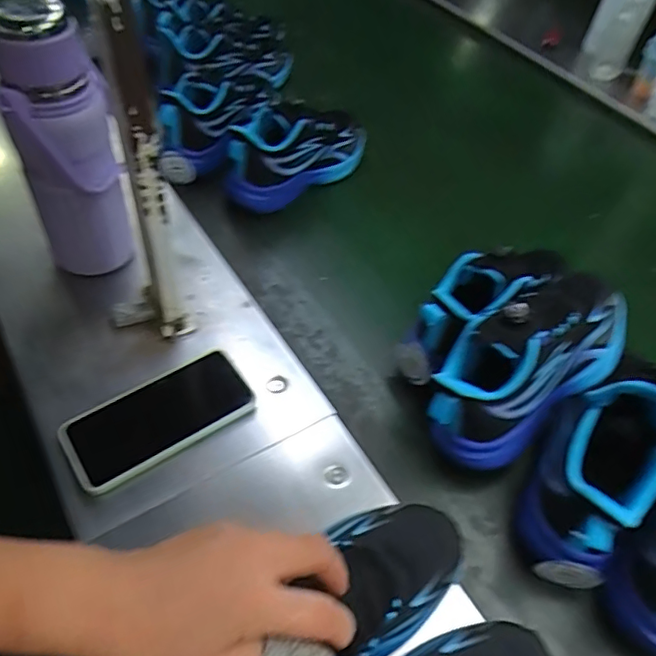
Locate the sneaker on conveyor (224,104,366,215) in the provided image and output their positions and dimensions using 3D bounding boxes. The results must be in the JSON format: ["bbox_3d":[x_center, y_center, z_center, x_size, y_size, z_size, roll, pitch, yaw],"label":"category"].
[{"bbox_3d":[-0.043,-0.244,0.762,0.084,0.117,0.229,35,52,25],"label":"sneaker on conveyor"}]

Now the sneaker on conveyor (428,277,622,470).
[{"bbox_3d":[0.183,0.027,0.517,0.236,0.112,0.100,-29,55,-29],"label":"sneaker on conveyor"}]

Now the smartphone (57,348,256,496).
[{"bbox_3d":[-0.150,0.077,0.504,0.163,0.008,0.080,-29,56,-29],"label":"smartphone"}]

